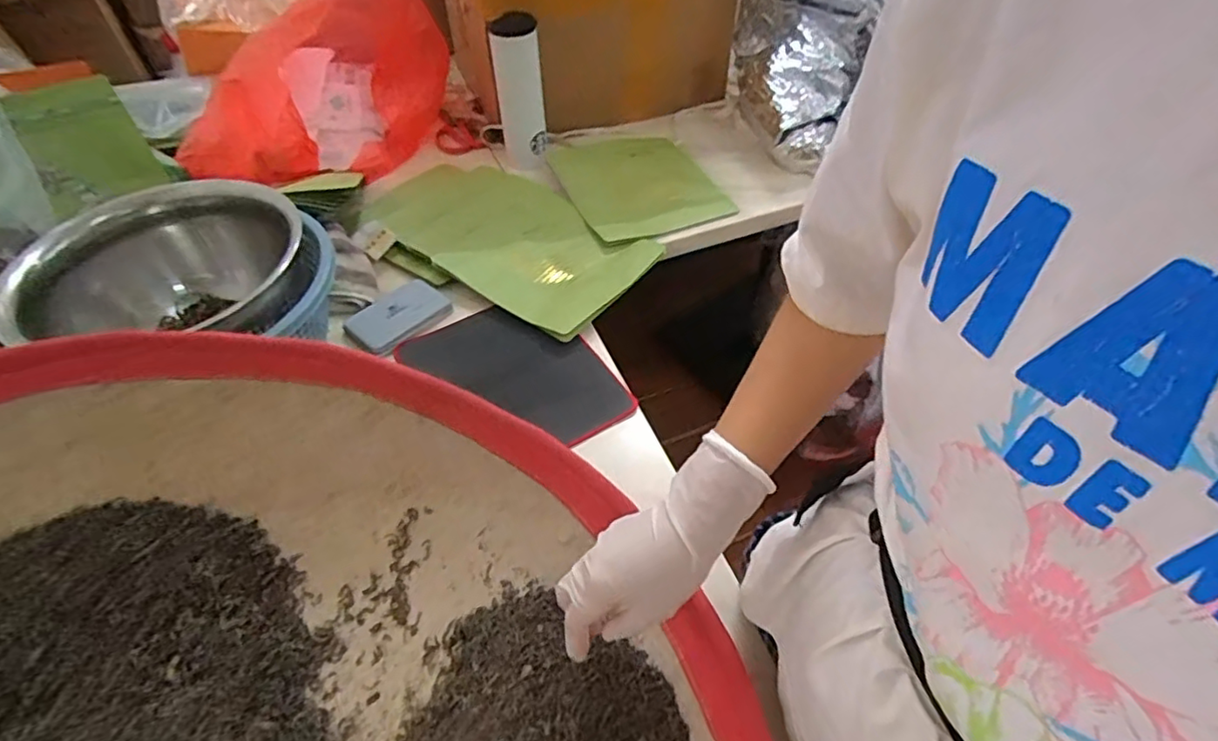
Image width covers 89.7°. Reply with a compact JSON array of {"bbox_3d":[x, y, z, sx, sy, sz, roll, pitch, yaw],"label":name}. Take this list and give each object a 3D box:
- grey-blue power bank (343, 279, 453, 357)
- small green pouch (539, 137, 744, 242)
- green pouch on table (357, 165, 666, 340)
[{"bbox_3d":[-0.265,-0.069,0.774,0.082,0.016,0.117,36,58,25],"label":"grey-blue power bank"},{"bbox_3d":[0.037,-0.299,0.946,0.217,0.031,0.246,-22,54,-18],"label":"small green pouch"},{"bbox_3d":[-0.148,-0.208,0.877,0.427,0.016,0.228,31,56,22],"label":"green pouch on table"}]

